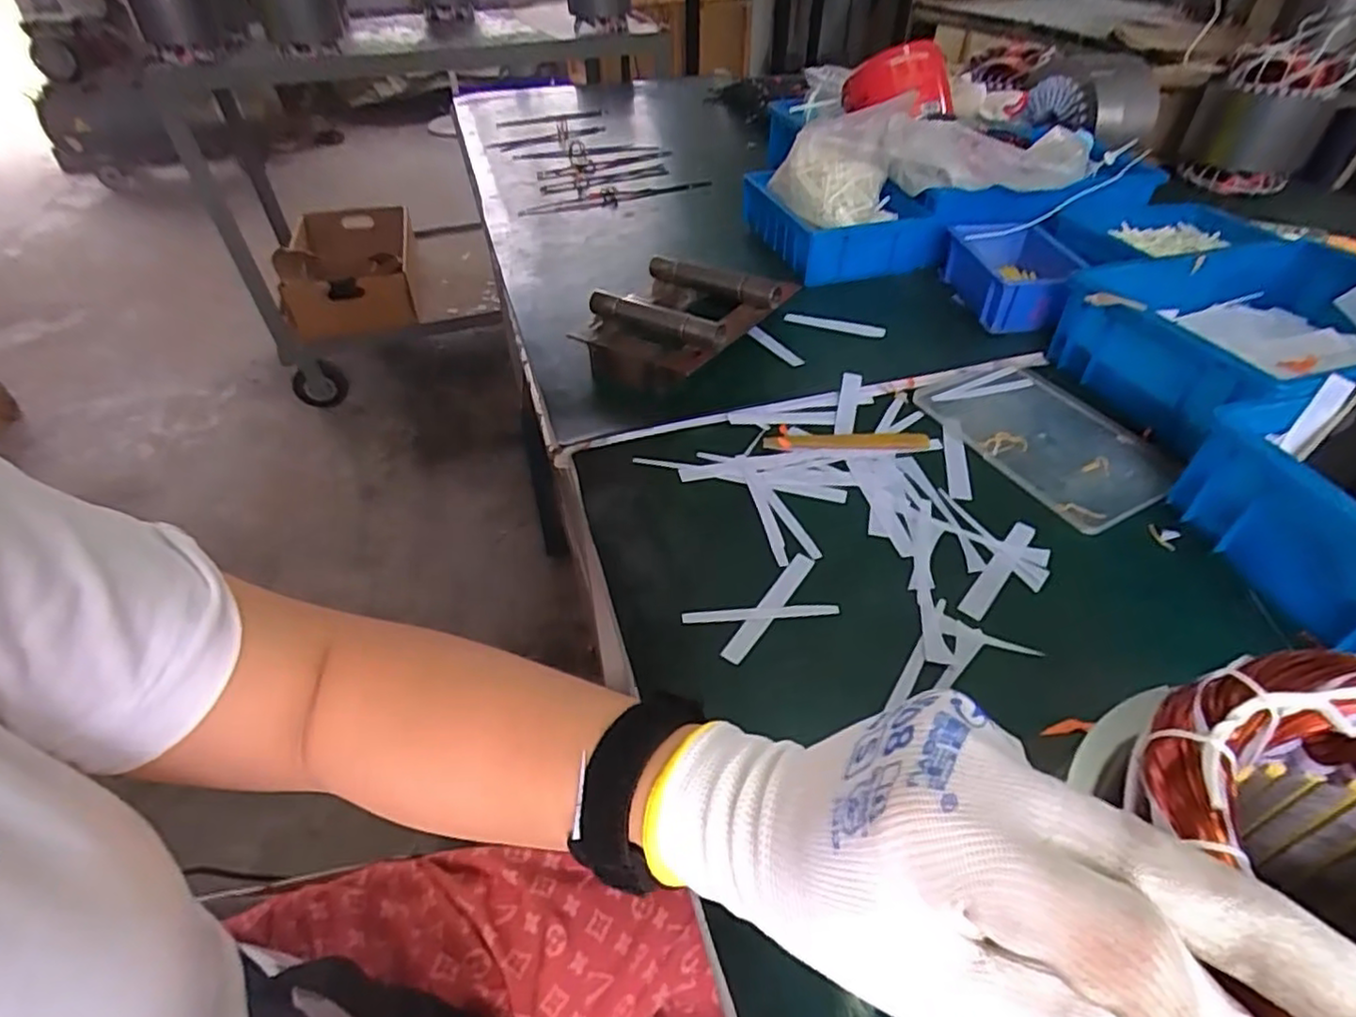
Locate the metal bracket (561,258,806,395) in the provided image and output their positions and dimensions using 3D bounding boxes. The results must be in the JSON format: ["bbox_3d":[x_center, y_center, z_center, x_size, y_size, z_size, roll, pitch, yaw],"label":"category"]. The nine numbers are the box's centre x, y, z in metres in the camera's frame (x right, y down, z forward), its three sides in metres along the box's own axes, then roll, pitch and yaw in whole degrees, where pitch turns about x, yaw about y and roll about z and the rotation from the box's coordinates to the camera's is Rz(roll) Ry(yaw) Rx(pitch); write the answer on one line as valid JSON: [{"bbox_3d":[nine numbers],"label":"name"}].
[{"bbox_3d":[-0.001,-0.169,0.621,0.139,0.055,0.175,24,51,25],"label":"metal bracket"}]

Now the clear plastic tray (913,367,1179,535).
[{"bbox_3d":[0.294,-0.059,0.539,0.122,0.010,0.180,-23,48,-19],"label":"clear plastic tray"}]

